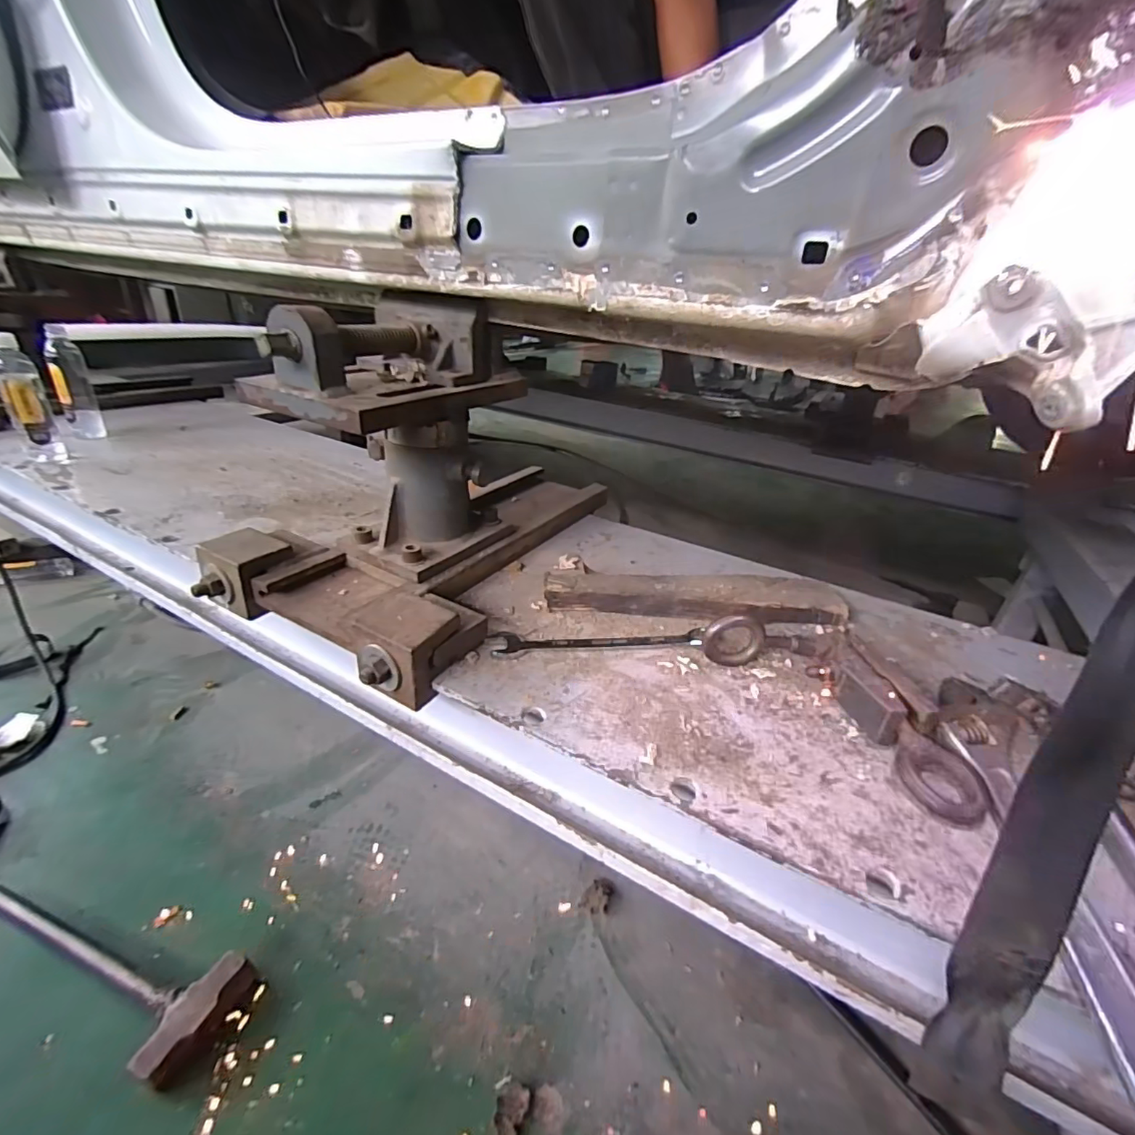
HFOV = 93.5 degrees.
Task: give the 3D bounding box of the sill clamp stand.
[{"bbox_3d":[-0.182,-0.162,0.708,0.346,0.309,0.551,14,29,16],"label":"sill clamp stand"}]

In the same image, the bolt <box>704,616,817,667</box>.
[{"bbox_3d":[0.206,0.082,0.582,0.119,0.056,0.027,2,28,-6],"label":"bolt"}]

